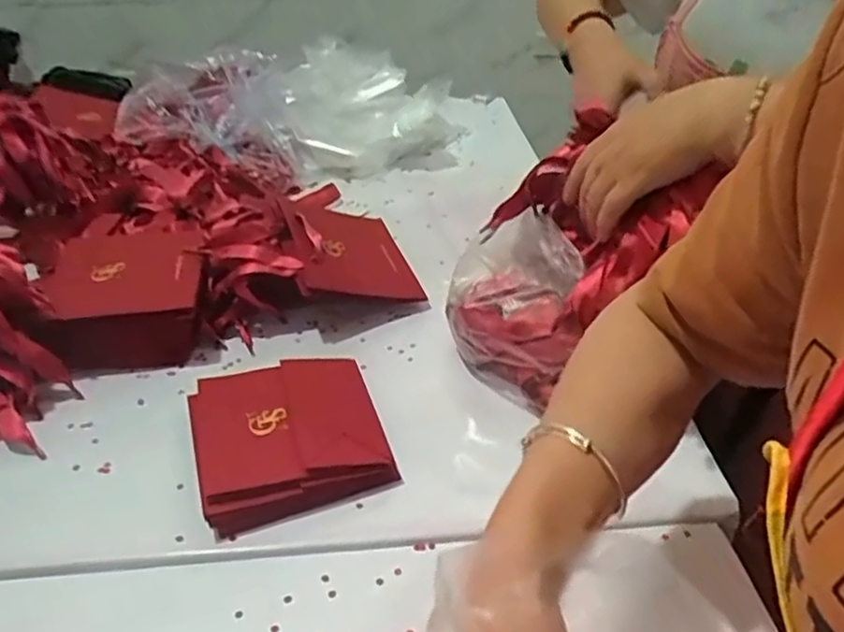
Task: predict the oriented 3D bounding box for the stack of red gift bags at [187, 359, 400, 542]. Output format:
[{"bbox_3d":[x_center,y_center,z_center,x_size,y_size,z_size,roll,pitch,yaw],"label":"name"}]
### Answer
[{"bbox_3d":[-0.107,0.093,0.546,0.139,0.037,0.147,-10,37,-17],"label":"stack of red gift bags"}]

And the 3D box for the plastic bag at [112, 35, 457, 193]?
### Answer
[{"bbox_3d":[-0.172,-0.288,0.993,0.471,0.133,0.211,-17,38,-22],"label":"plastic bag"}]

